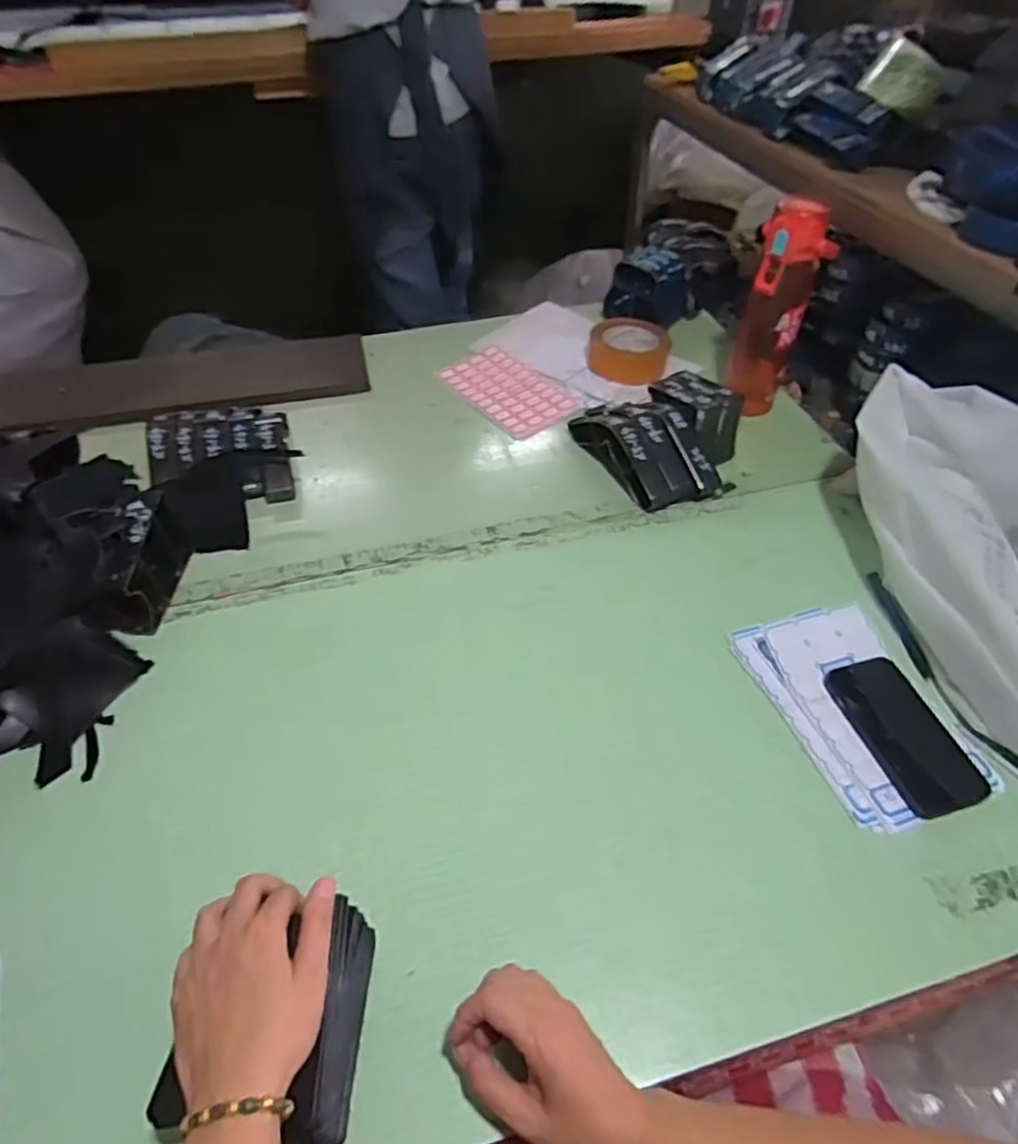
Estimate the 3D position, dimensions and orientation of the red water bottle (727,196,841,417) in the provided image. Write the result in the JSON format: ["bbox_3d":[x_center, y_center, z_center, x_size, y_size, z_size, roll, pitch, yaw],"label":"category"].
[{"bbox_3d":[0.351,-0.335,0.906,0.087,0.258,0.086,17,50,16],"label":"red water bottle"}]

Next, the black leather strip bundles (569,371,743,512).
[{"bbox_3d":[0.196,-0.184,0.882,0.162,0.083,0.200,-21,51,-17],"label":"black leather strip bundles"}]

